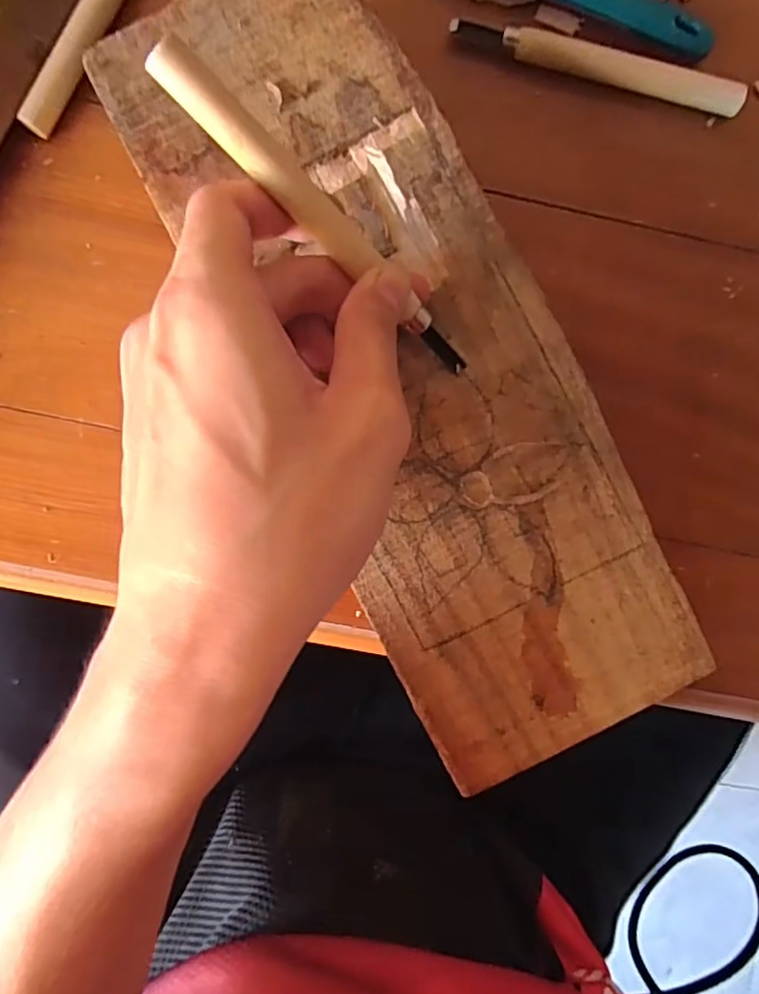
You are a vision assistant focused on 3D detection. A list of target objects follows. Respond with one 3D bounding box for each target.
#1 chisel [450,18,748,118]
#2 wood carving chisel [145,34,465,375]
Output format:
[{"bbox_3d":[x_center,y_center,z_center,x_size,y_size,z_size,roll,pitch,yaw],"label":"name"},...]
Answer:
[{"bbox_3d":[0.094,-0.184,0.253,0.126,0.013,0.011,12,92,-3],"label":"chisel"},{"bbox_3d":[-0.013,-0.081,0.183,0.127,0.009,0.012,38,90,-30],"label":"wood carving chisel"}]

